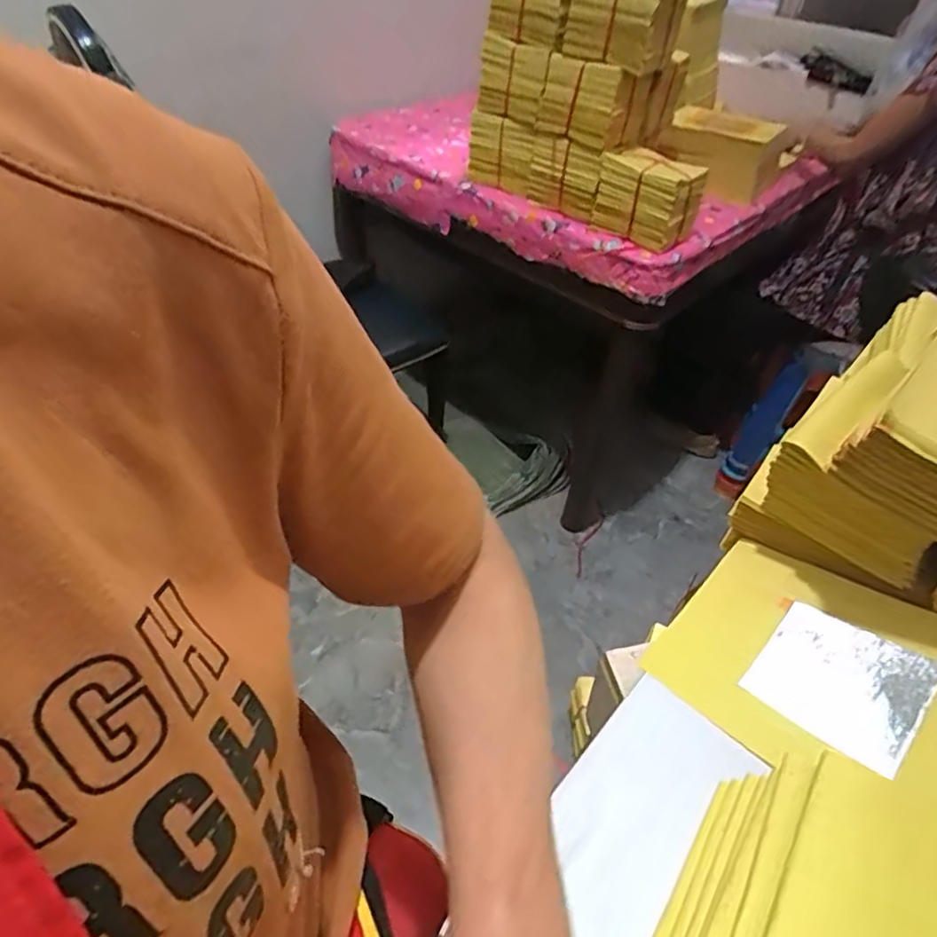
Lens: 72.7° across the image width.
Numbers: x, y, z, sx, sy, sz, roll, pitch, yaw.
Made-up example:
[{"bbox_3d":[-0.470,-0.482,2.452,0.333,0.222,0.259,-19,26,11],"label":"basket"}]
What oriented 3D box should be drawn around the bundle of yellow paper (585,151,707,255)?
[{"bbox_3d":[0.333,-0.504,1.200,0.182,0.143,0.095,27,48,21],"label":"bundle of yellow paper"}]

